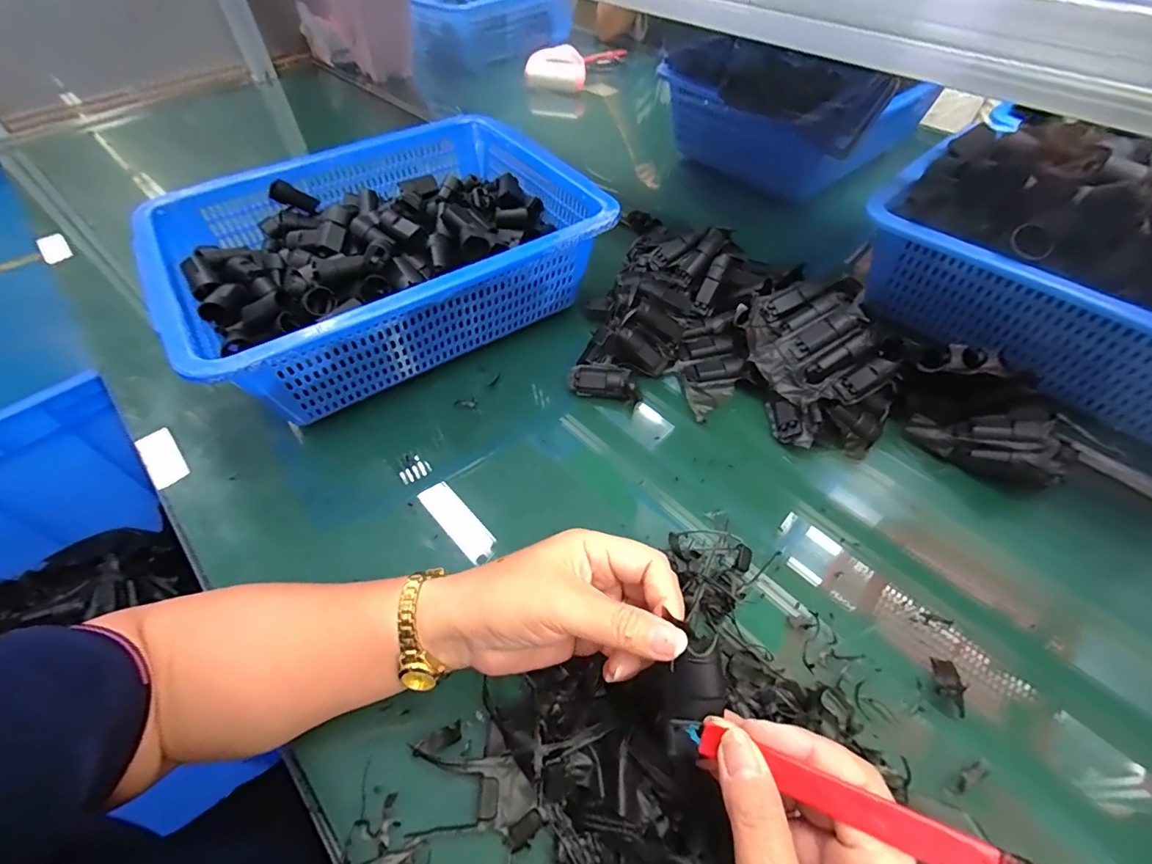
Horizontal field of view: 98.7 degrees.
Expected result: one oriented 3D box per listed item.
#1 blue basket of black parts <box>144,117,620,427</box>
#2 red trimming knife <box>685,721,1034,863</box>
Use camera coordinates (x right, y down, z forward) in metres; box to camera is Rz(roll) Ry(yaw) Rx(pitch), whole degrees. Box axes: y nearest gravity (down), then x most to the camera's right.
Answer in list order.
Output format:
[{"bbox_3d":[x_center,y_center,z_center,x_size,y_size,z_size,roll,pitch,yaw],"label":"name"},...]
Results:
[{"bbox_3d":[-0.190,-0.184,0.512,0.389,0.108,0.297,-30,58,-20],"label":"blue basket of black parts"},{"bbox_3d":[0.112,0.144,0.187,0.142,0.008,0.013,9,51,33],"label":"red trimming knife"}]

